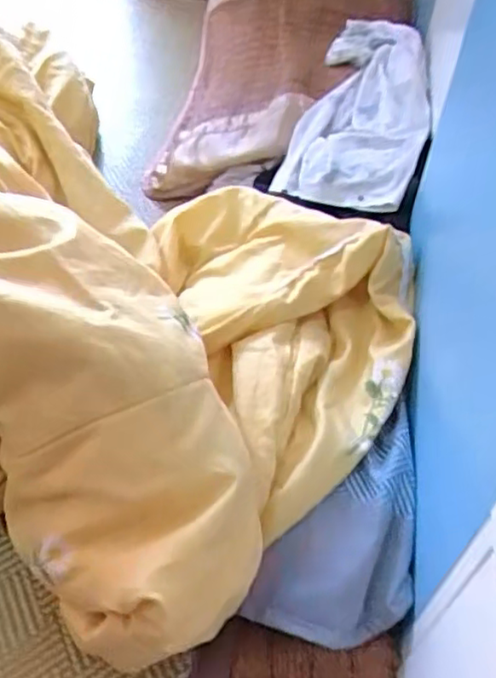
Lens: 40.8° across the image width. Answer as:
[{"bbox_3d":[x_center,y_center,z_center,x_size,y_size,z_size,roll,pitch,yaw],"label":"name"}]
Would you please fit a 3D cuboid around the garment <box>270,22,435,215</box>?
[{"bbox_3d":[0.151,-0.308,0.861,0.172,0.035,0.405,3,51,24],"label":"garment"}]

